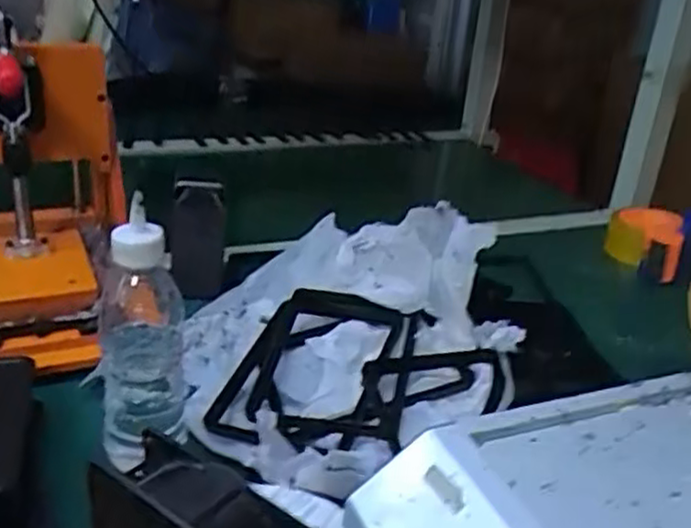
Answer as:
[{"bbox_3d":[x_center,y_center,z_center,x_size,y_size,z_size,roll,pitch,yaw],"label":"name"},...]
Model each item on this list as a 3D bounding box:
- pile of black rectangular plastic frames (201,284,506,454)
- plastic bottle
[{"bbox_3d":[0.010,0.087,0.603,0.227,0.060,0.187,4,25,-3],"label":"pile of black rectangular plastic frames"},{"bbox_3d":[-0.141,0.054,0.498,0.057,0.170,0.059,-3,27,-16],"label":"plastic bottle"}]

